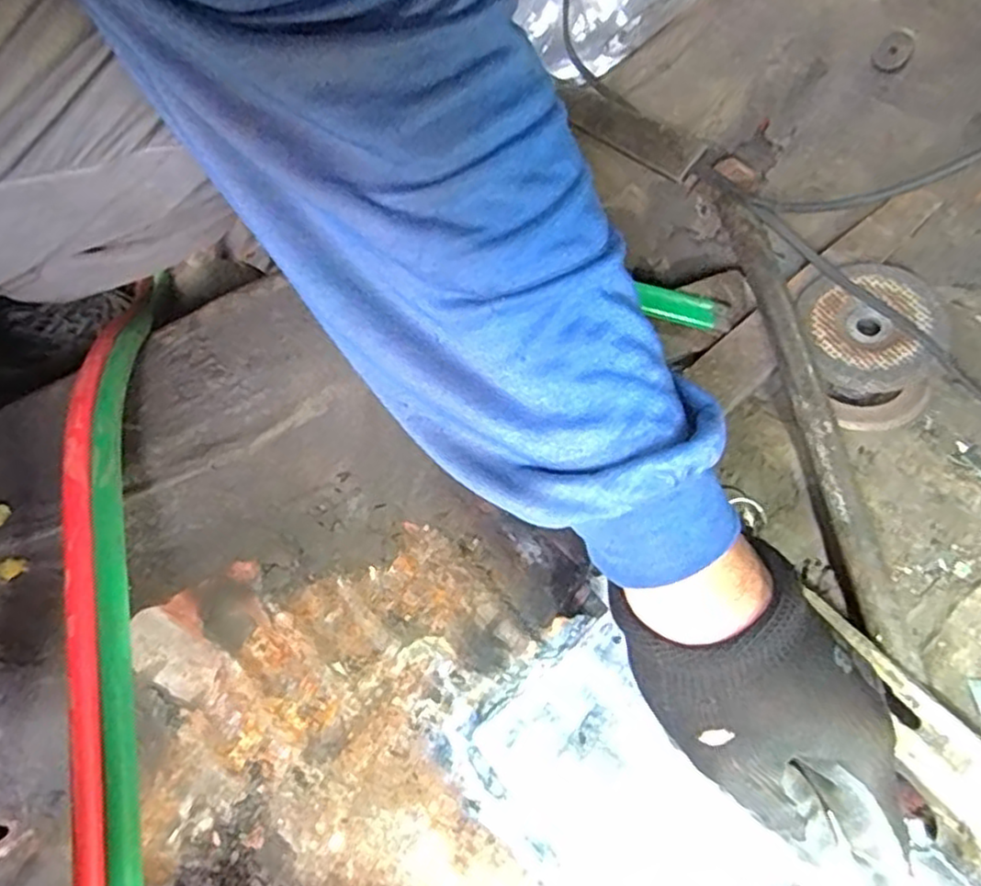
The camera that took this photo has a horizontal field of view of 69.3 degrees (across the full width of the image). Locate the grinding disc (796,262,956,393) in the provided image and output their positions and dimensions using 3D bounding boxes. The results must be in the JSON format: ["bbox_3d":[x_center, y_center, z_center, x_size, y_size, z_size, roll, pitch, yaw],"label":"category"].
[{"bbox_3d":[0.258,-0.079,0.478,0.086,0.009,0.096,-11,68,11],"label":"grinding disc"}]

